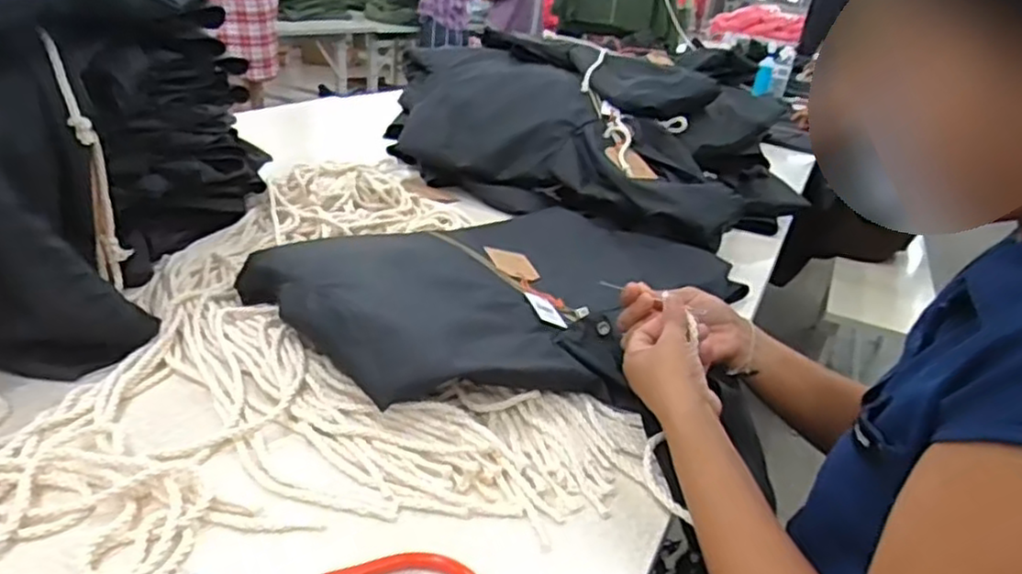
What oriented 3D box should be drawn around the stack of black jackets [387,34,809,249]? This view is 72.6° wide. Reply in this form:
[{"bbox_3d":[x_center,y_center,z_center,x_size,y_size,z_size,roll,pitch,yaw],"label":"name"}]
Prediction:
[{"bbox_3d":[0.131,-0.287,1.251,0.687,0.218,0.459,21,28,26],"label":"stack of black jackets"}]

